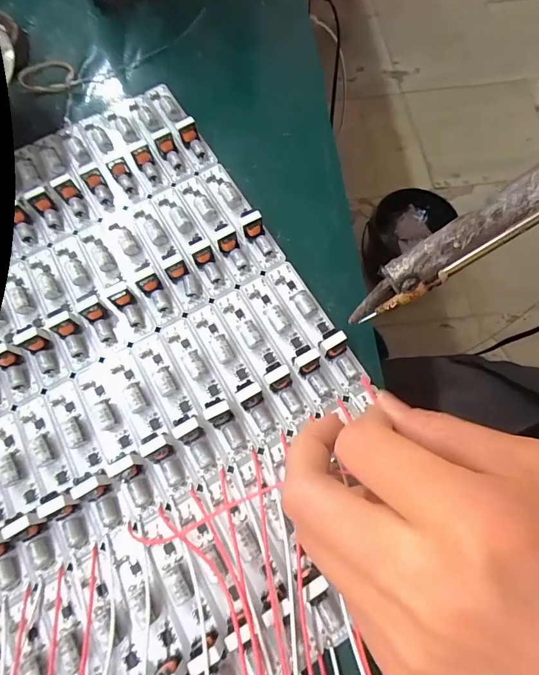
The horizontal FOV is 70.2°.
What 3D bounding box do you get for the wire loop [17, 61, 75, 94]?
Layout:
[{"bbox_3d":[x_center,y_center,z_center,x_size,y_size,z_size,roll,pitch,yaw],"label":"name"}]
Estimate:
[{"bbox_3d":[-0.149,-0.178,0.257,0.038,0.004,0.029,0,70,1],"label":"wire loop"}]

